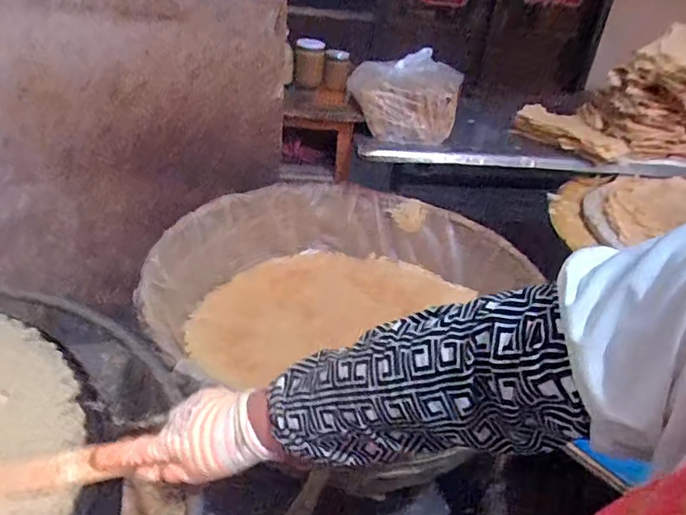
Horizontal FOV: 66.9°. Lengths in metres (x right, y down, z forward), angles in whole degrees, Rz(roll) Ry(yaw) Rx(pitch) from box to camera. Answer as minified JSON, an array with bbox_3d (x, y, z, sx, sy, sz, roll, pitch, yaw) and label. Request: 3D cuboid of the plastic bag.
[{"bbox_3d":[0.157,-0.407,1.296,0.261,0.143,0.240,12,33,9],"label":"plastic bag"}]

